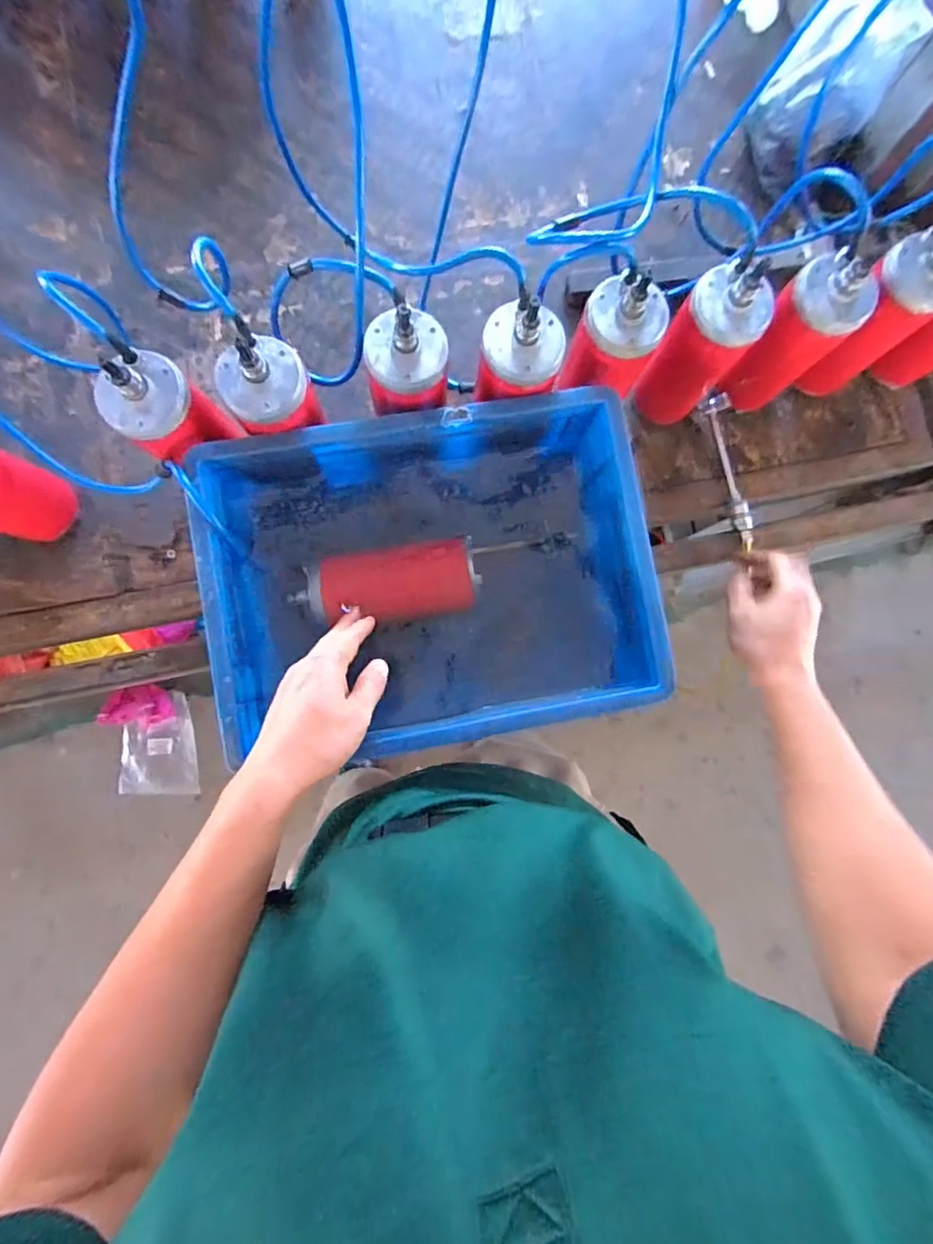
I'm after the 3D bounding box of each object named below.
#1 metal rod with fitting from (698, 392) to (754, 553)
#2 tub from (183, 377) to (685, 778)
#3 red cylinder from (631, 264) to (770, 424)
[{"bbox_3d":[0.313,-0.178,0.631,0.027,0.016,0.182,-13,89,-3],"label":"metal rod with fitting"},{"bbox_3d":[-0.032,-0.044,0.534,0.400,0.128,0.306,-9,87,-3],"label":"tub"},{"bbox_3d":[0.240,-0.281,0.554,0.079,0.186,0.075,43,86,0],"label":"red cylinder"}]

